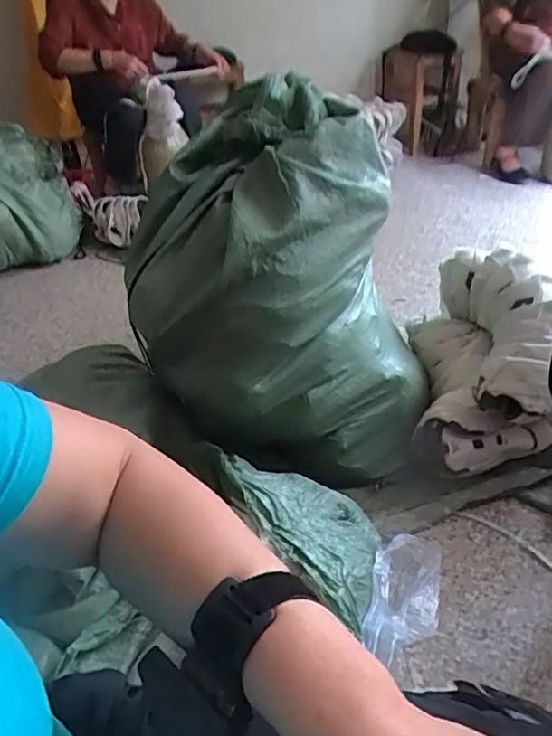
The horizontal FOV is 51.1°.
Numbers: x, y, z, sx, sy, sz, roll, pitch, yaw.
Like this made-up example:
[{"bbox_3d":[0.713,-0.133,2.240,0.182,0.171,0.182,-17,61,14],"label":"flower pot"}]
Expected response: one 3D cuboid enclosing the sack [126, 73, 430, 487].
[{"bbox_3d":[0.018,-0.130,1.004,0.471,0.546,0.369,6,37,15],"label":"sack"}]

